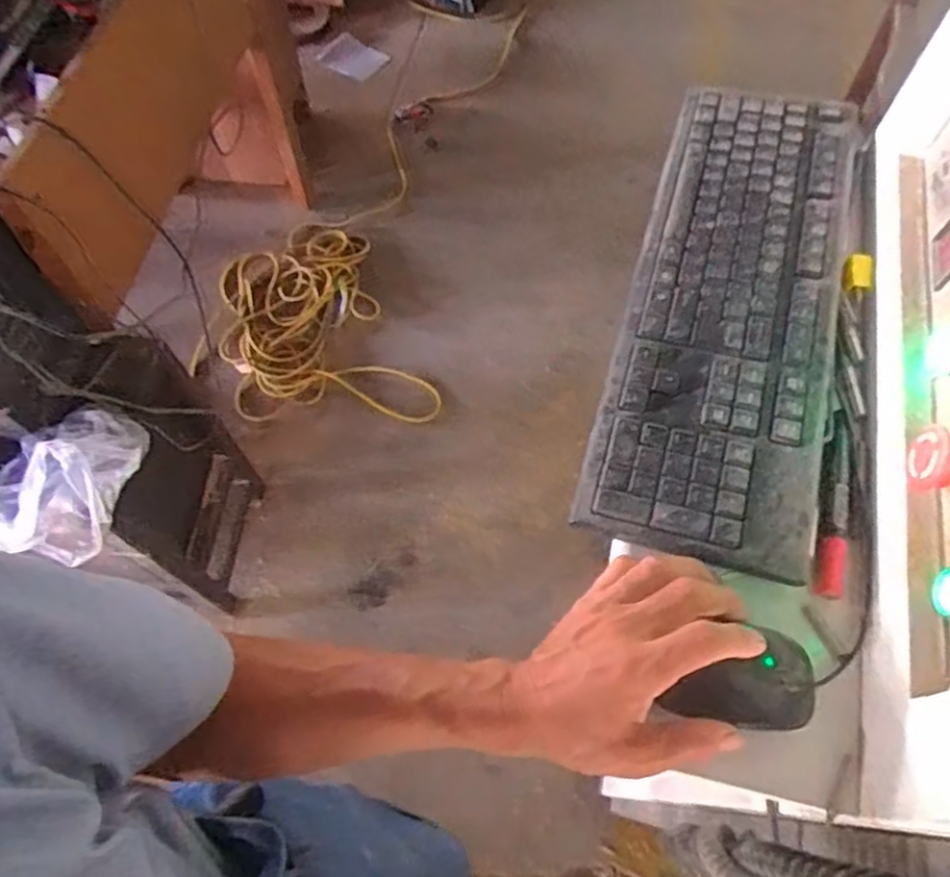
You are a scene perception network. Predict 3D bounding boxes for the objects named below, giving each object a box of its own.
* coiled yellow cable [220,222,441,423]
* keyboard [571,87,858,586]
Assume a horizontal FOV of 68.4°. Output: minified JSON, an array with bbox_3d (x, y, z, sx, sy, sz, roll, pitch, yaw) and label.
[{"bbox_3d":[-0.424,-0.282,1.799,0.458,0.055,0.698,-21,65,-10],"label":"coiled yellow cable"},{"bbox_3d":[0.203,-0.114,0.543,0.151,0.023,0.437,16,64,8],"label":"keyboard"}]

